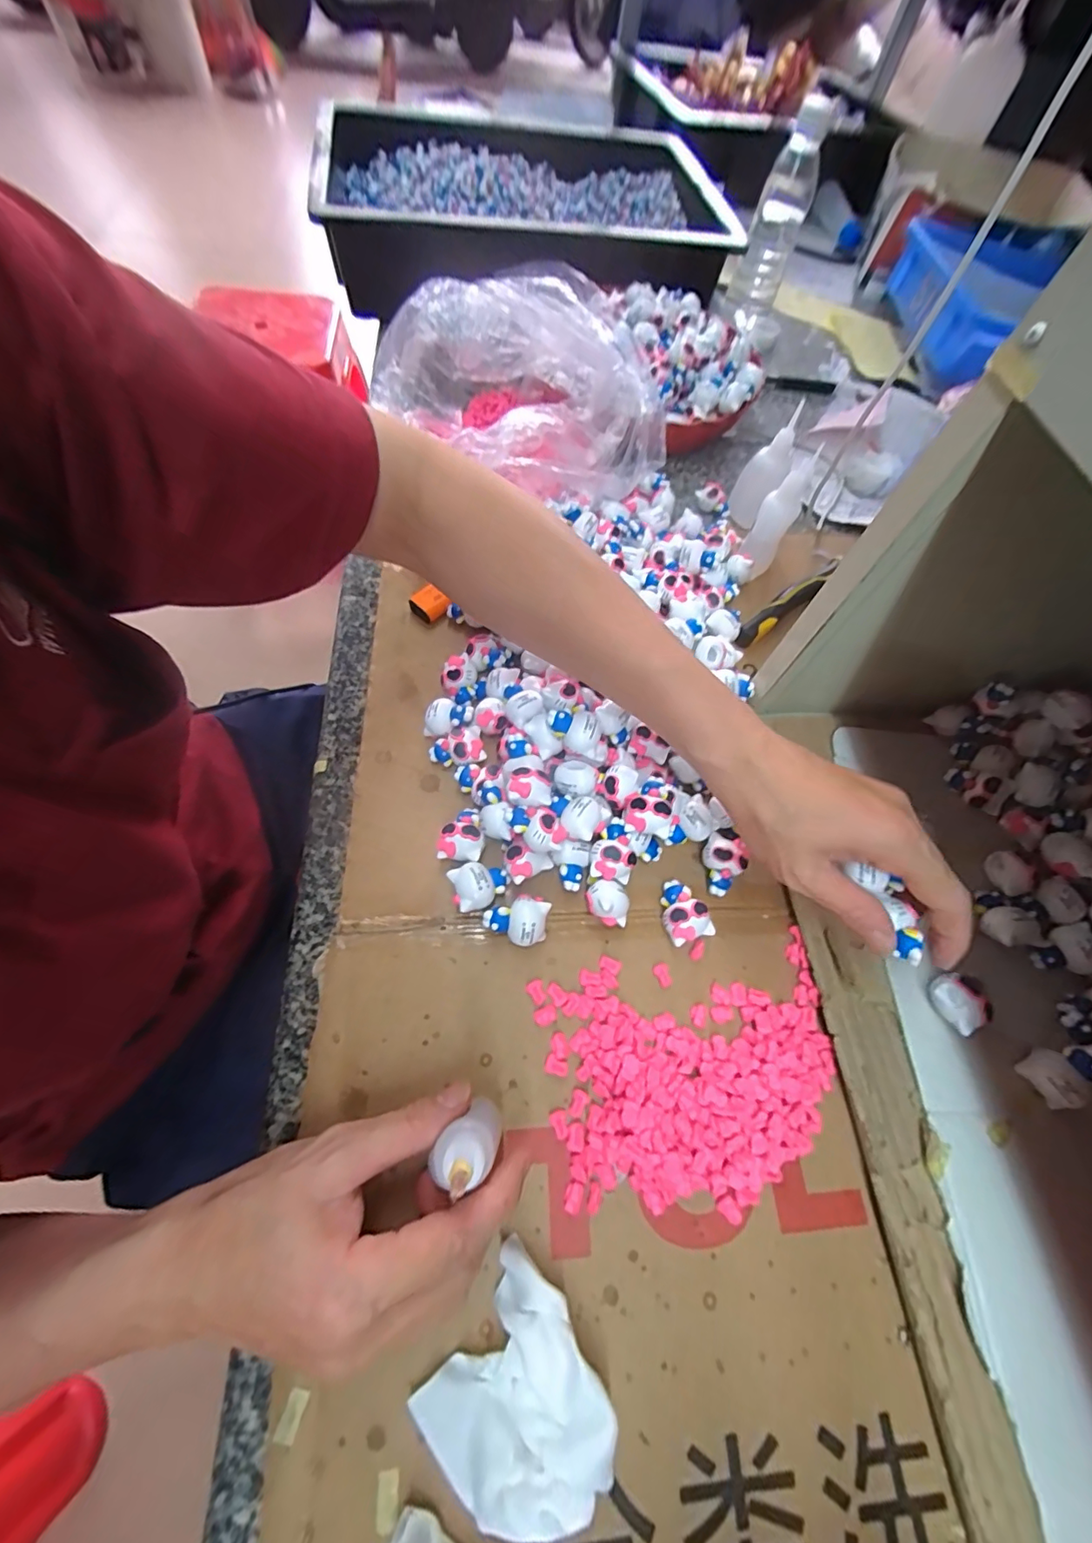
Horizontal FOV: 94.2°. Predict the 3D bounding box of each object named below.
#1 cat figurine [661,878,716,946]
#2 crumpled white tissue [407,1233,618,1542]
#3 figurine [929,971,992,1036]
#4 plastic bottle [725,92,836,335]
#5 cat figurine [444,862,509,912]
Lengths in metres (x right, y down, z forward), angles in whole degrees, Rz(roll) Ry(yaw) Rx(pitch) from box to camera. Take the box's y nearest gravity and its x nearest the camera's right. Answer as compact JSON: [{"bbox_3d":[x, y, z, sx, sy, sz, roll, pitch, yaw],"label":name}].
[{"bbox_3d":[0.079,0.080,0.292,0.024,0.017,0.035,-16,66,-10],"label":"cat figurine"},{"bbox_3d":[-0.009,0.251,0.202,0.067,0.027,0.068,36,68,14],"label":"crumpled white tissue"},{"bbox_3d":[0.217,0.122,0.269,0.018,0.024,0.027,-32,69,-16],"label":"figurine"},{"bbox_3d":[0.265,-0.632,0.588,0.055,0.180,0.058,24,40,9],"label":"plastic bottle"},{"bbox_3d":[-0.037,0.065,0.288,0.032,0.022,0.025,-21,67,-12],"label":"cat figurine"}]

